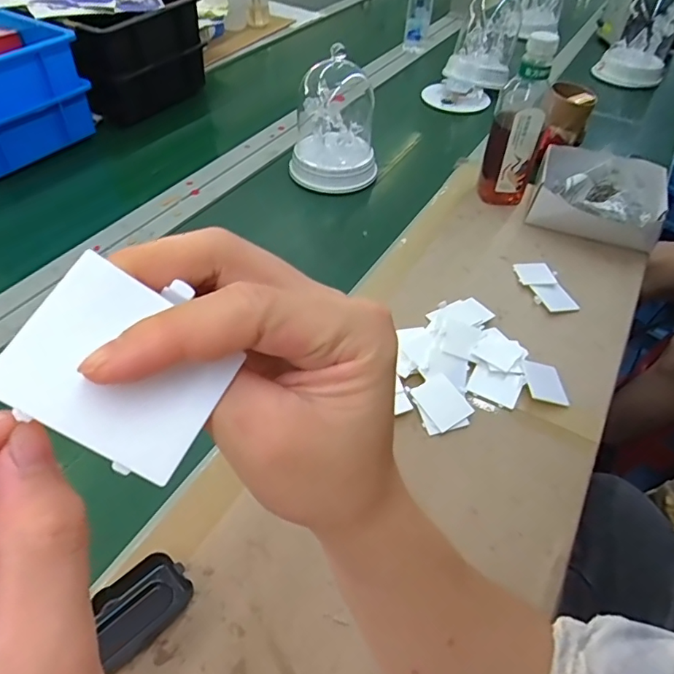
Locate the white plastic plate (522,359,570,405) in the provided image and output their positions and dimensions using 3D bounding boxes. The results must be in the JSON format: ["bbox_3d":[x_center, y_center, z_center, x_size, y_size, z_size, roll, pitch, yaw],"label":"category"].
[{"bbox_3d":[0.233,0.051,0.569,0.041,0.004,0.055,5,49,-4],"label":"white plastic plate"}]

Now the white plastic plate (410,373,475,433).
[{"bbox_3d":[0.114,0.070,0.550,0.047,0.004,0.056,-27,65,-22],"label":"white plastic plate"}]

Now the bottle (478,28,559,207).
[{"bbox_3d":[0.278,-0.321,0.779,0.076,0.245,0.073,14,47,12],"label":"bottle"}]

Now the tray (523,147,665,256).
[{"bbox_3d":[0.412,-0.224,0.796,0.190,0.058,0.182,18,48,16],"label":"tray"}]

